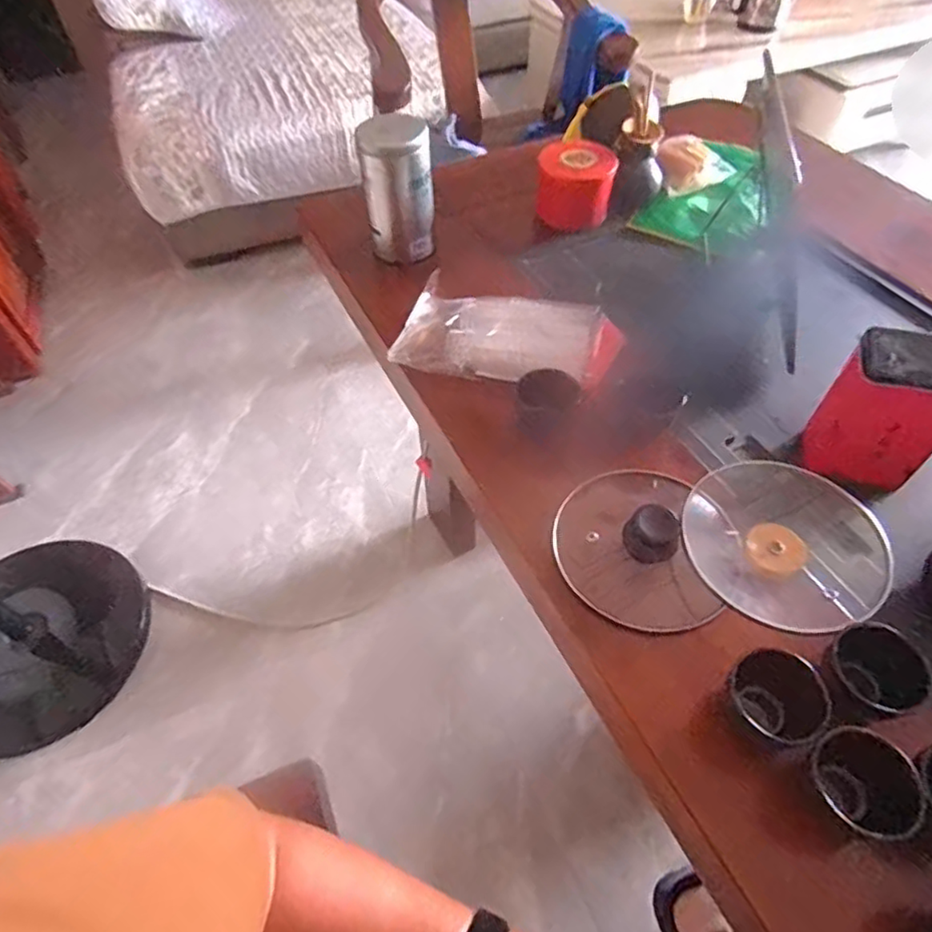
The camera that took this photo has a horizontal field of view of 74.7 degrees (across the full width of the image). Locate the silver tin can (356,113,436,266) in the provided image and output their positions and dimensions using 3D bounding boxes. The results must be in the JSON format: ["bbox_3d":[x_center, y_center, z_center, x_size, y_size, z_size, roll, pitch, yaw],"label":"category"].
[{"bbox_3d":[-0.080,-0.329,0.733,0.079,0.154,0.066,-4,52,-2],"label":"silver tin can"}]

